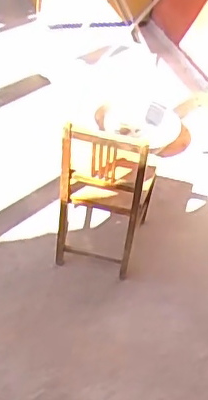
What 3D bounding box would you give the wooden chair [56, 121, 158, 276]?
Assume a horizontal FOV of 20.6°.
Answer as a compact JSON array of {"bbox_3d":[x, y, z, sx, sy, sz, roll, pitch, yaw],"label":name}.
[{"bbox_3d":[0.013,-0.051,1.742,0.264,0.493,0.284,12,42,6],"label":"wooden chair"}]

